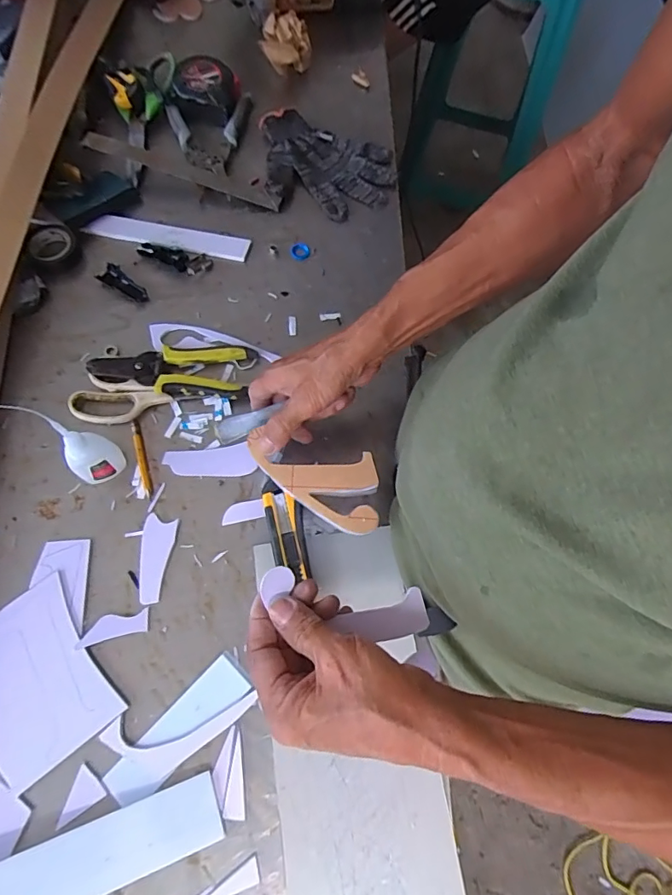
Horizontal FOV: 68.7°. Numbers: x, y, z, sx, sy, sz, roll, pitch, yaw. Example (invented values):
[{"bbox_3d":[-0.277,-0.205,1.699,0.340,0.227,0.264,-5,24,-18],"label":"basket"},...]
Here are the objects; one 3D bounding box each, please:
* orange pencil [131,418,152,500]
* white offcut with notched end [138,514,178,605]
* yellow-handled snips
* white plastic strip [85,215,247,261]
[{"bbox_3d":[-0.200,0.009,0.505,0.009,0.007,0.088,-17,71,-9],"label":"orange pencil"},{"bbox_3d":[-0.174,0.106,0.469,0.030,0.005,0.081,7,69,0],"label":"white offcut with notched end"},{"bbox_3d":[-0.177,-0.087,0.536,0.165,0.019,0.063,3,69,-2],"label":"yellow-handled snips"},{"bbox_3d":[-0.206,-0.260,0.605,0.196,0.007,0.033,10,80,-1],"label":"white plastic strip"}]

